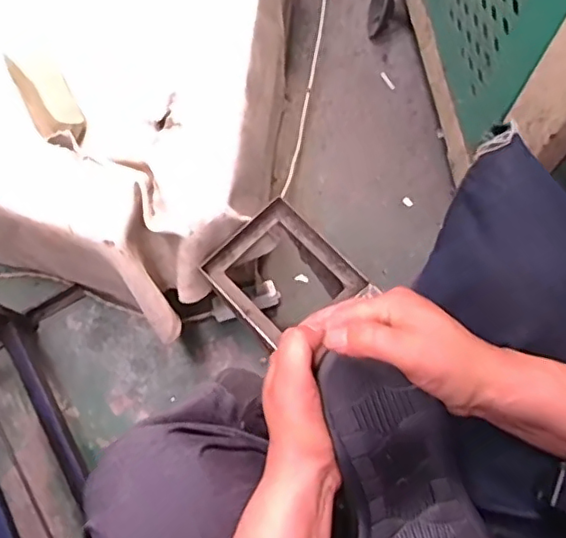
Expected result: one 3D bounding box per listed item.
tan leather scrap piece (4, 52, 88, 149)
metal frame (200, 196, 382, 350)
[{"bbox_3d":[-0.445,-0.318,1.141,0.087,0.032,0.232,-30,75,-8],"label":"tan leather scrap piece"},{"bbox_3d":[-0.001,0.012,1.003,0.193,0.035,0.221,-42,77,-11],"label":"metal frame"}]

